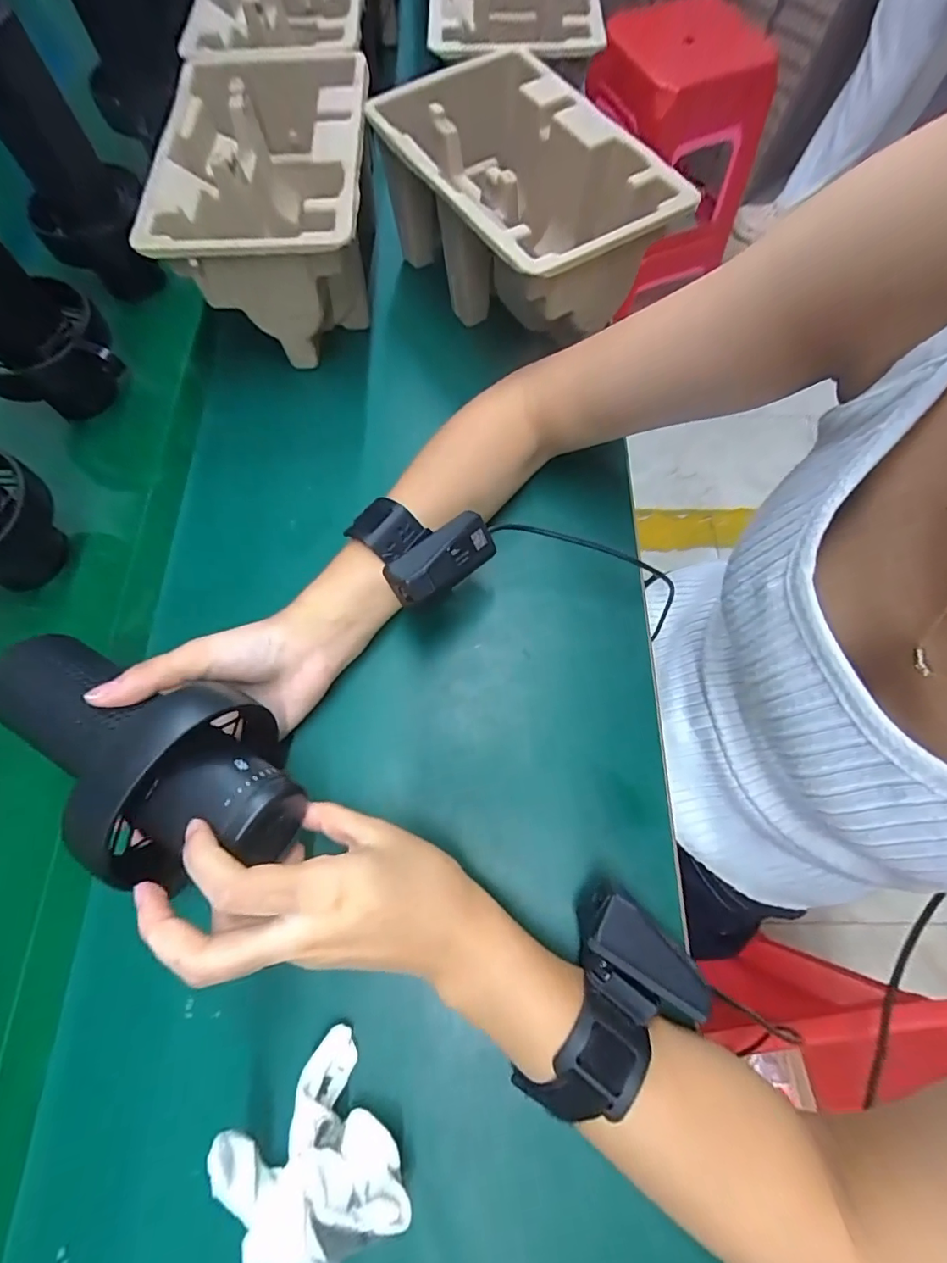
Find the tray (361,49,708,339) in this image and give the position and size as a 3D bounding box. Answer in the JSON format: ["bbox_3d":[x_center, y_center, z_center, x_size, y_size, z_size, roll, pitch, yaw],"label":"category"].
[{"bbox_3d":[0.033,-0.331,0.407,0.150,0.105,0.230,-28,72,-11],"label":"tray"}]

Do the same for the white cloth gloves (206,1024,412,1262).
[{"bbox_3d":[-0.077,0.250,0.242,0.070,0.050,0.076,-26,73,-11],"label":"white cloth gloves"}]

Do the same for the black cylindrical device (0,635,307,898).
[{"bbox_3d":[-0.168,0.064,0.267,0.179,0.086,0.086,24,69,14],"label":"black cylindrical device"}]

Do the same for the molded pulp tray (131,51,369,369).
[{"bbox_3d":[-0.158,-0.344,0.417,0.148,0.108,0.231,-2,70,-3],"label":"molded pulp tray"}]

